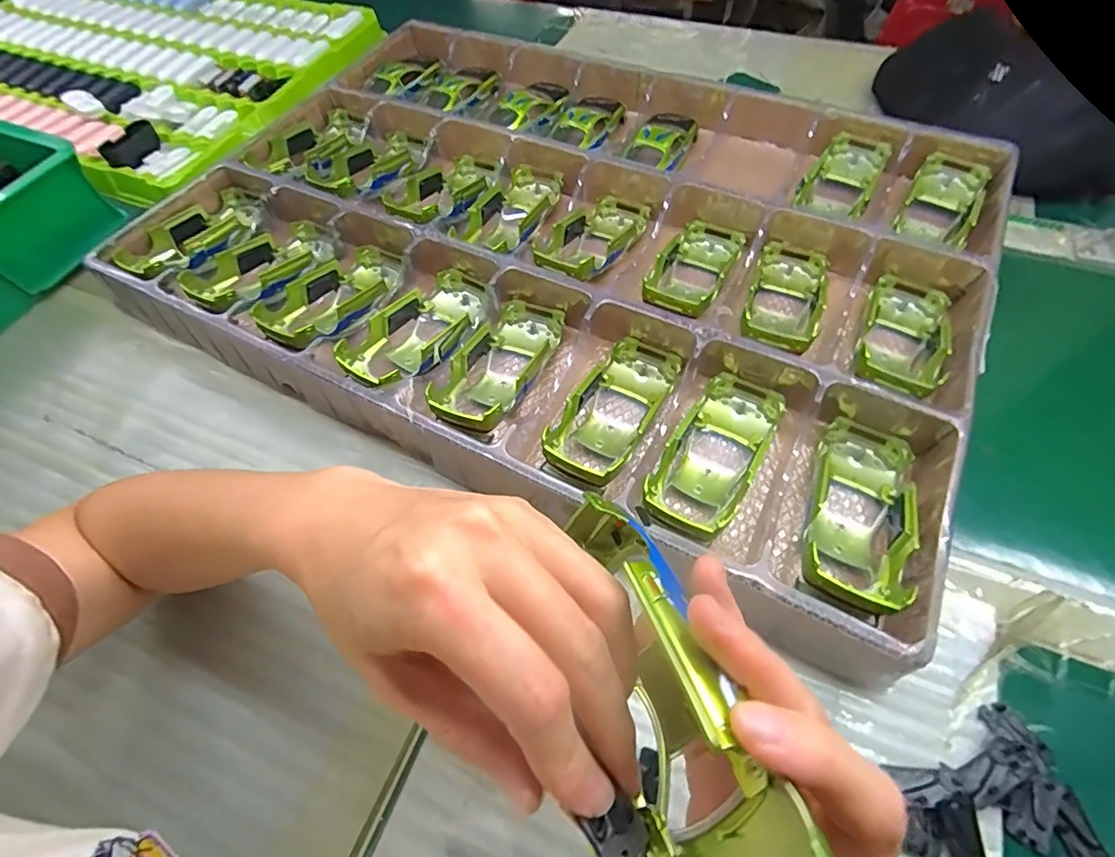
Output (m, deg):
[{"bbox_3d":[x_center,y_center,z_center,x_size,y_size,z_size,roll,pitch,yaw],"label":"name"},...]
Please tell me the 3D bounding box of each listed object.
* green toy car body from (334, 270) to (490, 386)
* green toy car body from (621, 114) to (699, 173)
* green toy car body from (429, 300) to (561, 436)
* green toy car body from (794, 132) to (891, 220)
[{"bbox_3d":[-0.101,-0.075,0.393,0.060,0.043,0.129,29,65,18],"label":"green toy car body"},{"bbox_3d":[0.102,-0.280,0.496,0.047,0.025,0.088,25,64,16],"label":"green toy car body"},{"bbox_3d":[-0.040,-0.044,0.374,0.058,0.036,0.138,16,45,12],"label":"green toy car body"},{"bbox_3d":[0.261,-0.230,0.468,0.055,0.029,0.099,27,65,17],"label":"green toy car body"}]

